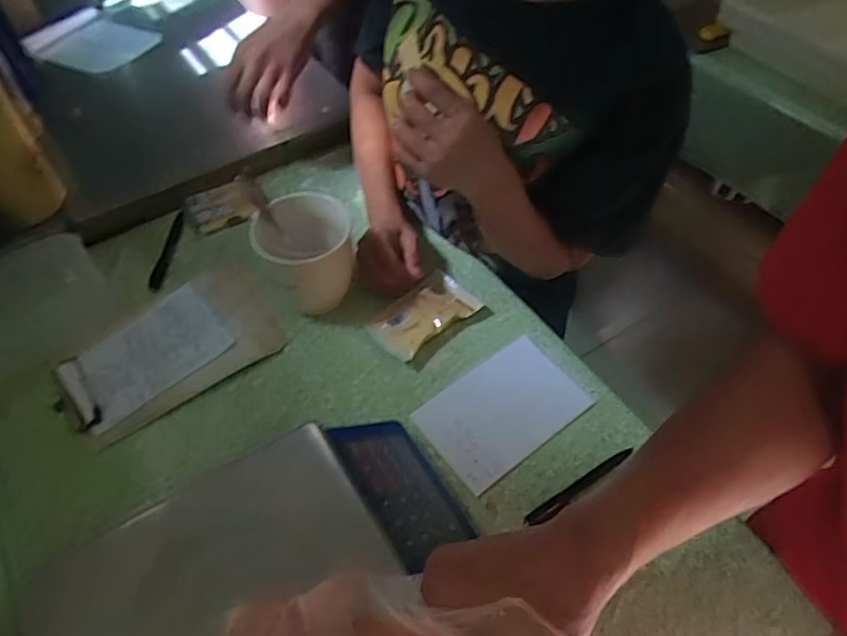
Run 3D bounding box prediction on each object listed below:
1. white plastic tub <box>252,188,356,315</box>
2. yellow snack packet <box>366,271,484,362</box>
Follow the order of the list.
[{"bbox_3d":[-0.134,-0.069,0.651,0.101,0.113,0.092,1,53,-2],"label":"white plastic tub"},{"bbox_3d":[0.000,-0.007,0.665,0.124,0.024,0.074,-33,62,-24],"label":"yellow snack packet"}]

